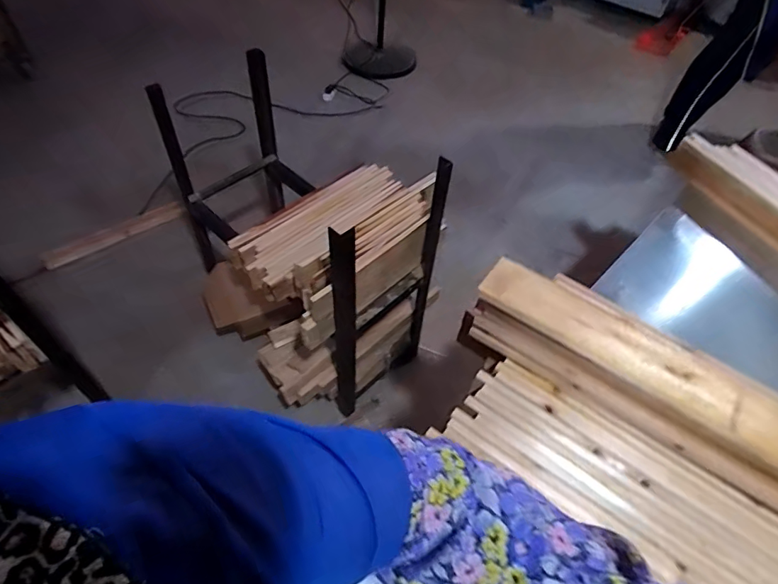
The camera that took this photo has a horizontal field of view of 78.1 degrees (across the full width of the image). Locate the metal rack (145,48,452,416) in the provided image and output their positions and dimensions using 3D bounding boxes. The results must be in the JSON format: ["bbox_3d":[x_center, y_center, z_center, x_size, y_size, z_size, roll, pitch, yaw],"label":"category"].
[{"bbox_3d":[-0.235,-0.160,1.420,0.412,0.744,0.744,-35,61,-30],"label":"metal rack"}]

